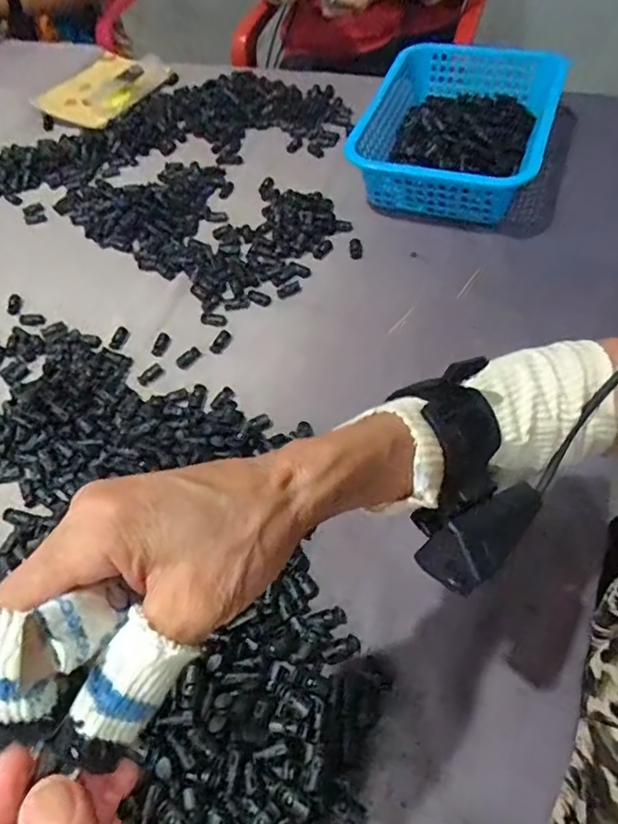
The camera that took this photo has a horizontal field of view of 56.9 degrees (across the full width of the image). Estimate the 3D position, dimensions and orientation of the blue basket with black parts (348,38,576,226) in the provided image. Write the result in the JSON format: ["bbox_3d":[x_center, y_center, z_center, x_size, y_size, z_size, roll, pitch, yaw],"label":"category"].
[{"bbox_3d":[0.186,-0.370,0.741,0.232,0.081,0.310,15,59,14],"label":"blue basket with black parts"}]

